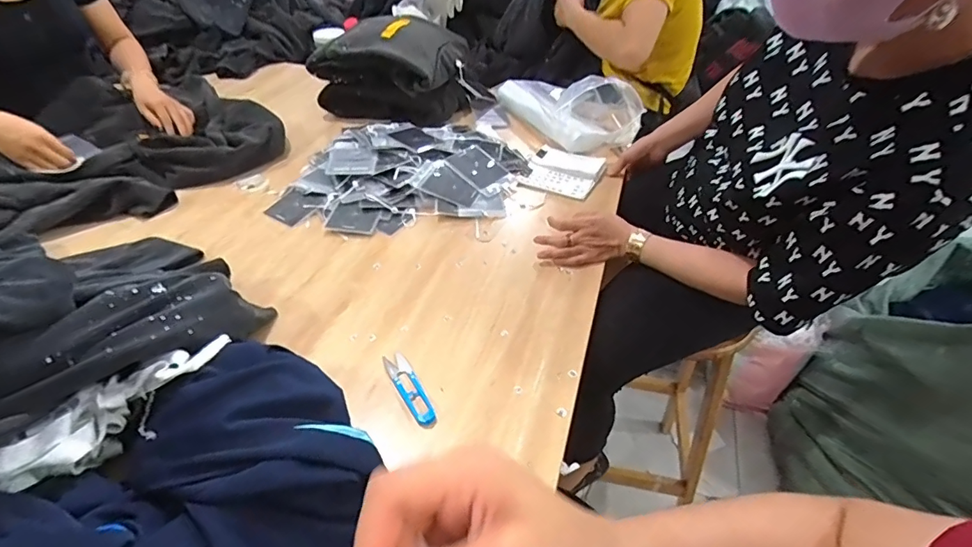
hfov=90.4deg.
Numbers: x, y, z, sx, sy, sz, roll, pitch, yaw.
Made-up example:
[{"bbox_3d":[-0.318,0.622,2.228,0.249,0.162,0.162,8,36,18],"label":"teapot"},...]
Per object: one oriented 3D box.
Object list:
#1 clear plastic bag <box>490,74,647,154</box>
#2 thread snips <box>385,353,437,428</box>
[{"bbox_3d":[0.199,-0.407,1.128,0.228,0.154,0.323,-14,45,-18],"label":"clear plastic bag"},{"bbox_3d":[-0.095,0.141,0.603,0.029,0.017,0.119,-20,47,-24],"label":"thread snips"}]

